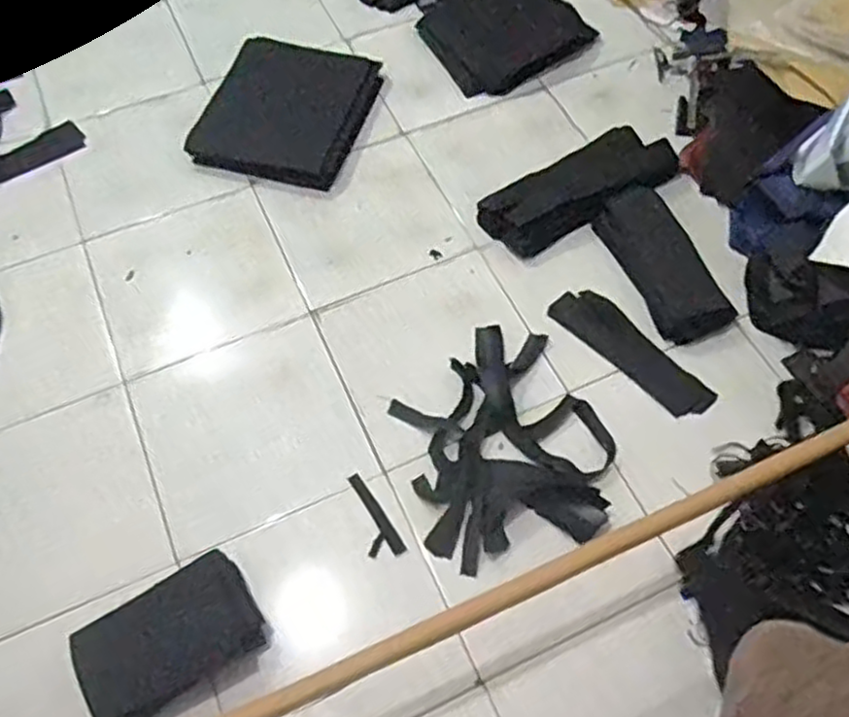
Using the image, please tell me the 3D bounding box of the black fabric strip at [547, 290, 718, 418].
[{"bbox_3d":[0.429,-0.018,1.491,0.363,0.010,0.113,42,68,17],"label":"black fabric strip"}]

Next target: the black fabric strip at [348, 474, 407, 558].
[{"bbox_3d":[-0.101,0.293,1.318,0.060,0.007,0.169,-31,69,-12],"label":"black fabric strip"}]

